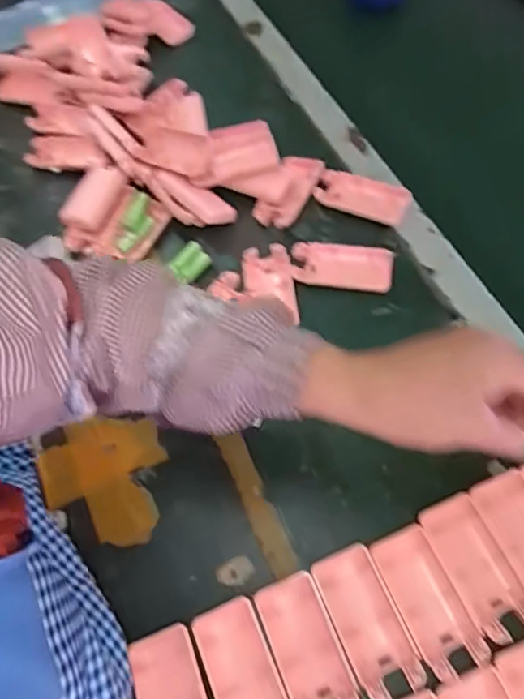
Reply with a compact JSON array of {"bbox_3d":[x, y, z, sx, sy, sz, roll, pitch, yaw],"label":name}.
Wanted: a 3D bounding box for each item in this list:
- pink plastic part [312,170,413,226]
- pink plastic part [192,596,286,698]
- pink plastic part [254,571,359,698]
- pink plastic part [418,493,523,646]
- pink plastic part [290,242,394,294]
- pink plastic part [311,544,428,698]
[{"bbox_3d":[0.105,-0.161,0.546,0.095,0.013,0.047,20,65,12],"label":"pink plastic part"},{"bbox_3d":[-0.013,0.226,0.358,0.044,0.010,0.093,-21,63,-9],"label":"pink plastic part"},{"bbox_3d":[0.031,0.209,0.362,0.044,0.014,0.093,-21,63,-8],"label":"pink plastic part"},{"bbox_3d":[0.156,0.156,0.377,0.044,0.007,0.094,-22,63,-9],"label":"pink plastic part"},{"bbox_3d":[0.078,-0.082,0.509,0.095,0.011,0.045,8,63,7],"label":"pink plastic part"},{"bbox_3d":[0.074,0.191,0.367,0.044,0.011,0.094,-22,63,-9],"label":"pink plastic part"}]

